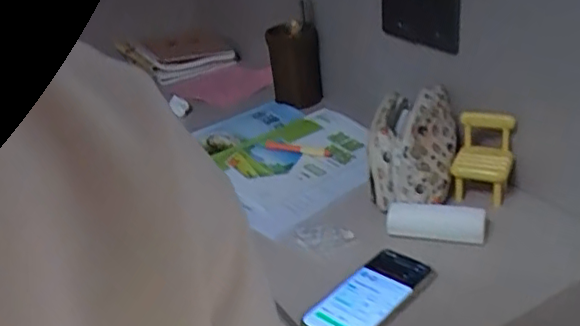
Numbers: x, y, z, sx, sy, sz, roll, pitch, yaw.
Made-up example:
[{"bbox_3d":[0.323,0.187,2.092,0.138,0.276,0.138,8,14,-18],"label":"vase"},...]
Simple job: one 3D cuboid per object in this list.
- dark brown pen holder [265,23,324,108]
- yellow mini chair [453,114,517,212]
[{"bbox_3d":[0.011,-0.201,1.236,0.102,0.159,0.088,-6,25,1],"label":"dark brown pen holder"},{"bbox_3d":[0.270,-0.005,0.864,0.083,0.130,0.092,2,29,19],"label":"yellow mini chair"}]

